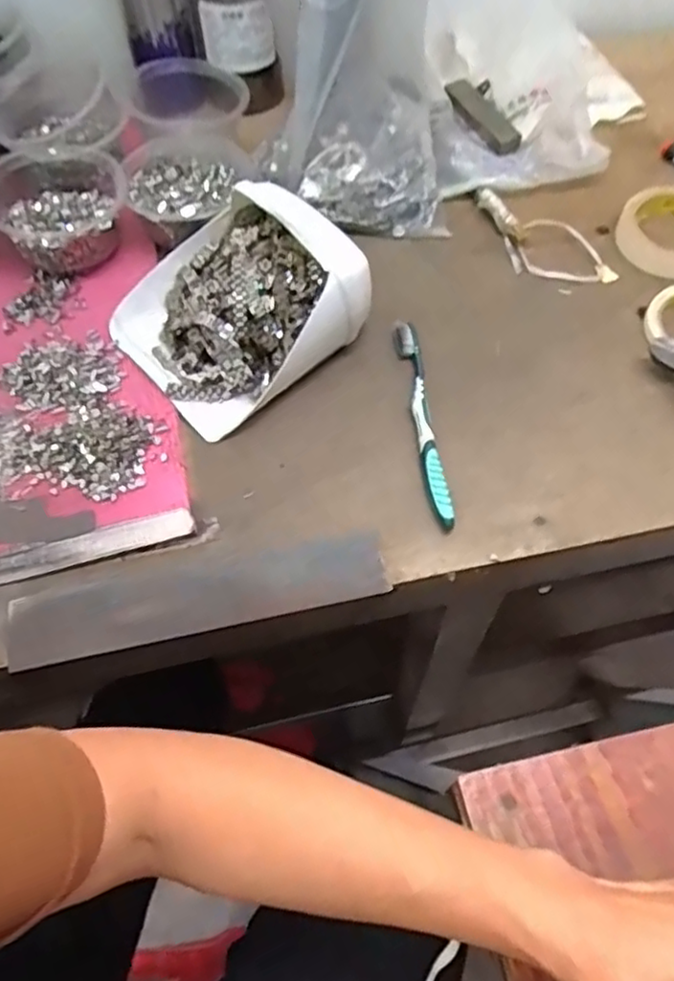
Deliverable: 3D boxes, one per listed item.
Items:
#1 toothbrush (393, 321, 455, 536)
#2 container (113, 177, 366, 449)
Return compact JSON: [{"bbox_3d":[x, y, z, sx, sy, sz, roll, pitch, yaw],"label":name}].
[{"bbox_3d":[0.065,-0.055,0.517,0.017,0.010,0.179,-6,61,-1],"label":"toothbrush"},{"bbox_3d":[-0.082,-0.150,0.532,0.167,0.089,0.156,-37,66,-17],"label":"container"}]

